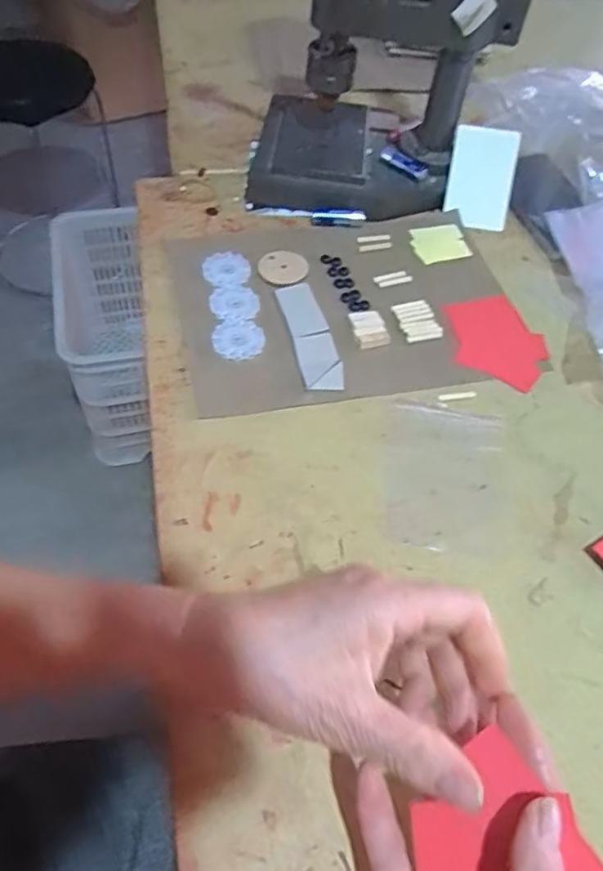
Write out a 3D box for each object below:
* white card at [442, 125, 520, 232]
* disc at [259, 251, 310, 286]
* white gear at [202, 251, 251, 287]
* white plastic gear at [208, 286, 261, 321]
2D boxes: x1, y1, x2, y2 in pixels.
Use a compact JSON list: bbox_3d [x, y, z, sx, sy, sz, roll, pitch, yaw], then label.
[{"bbox_3d":[0.171,-0.244,0.583,0.059,0.088,0.007,9,11,11],"label":"white card"},{"bbox_3d":[-0.015,-0.145,0.523,0.043,0.004,0.042,2,53,-3],"label":"disc"},{"bbox_3d":[-0.064,-0.141,0.516,0.041,0.004,0.042,2,53,-3],"label":"white gear"},{"bbox_3d":[-0.054,-0.107,0.493,0.039,0.004,0.040,2,53,-3],"label":"white plastic gear"}]

